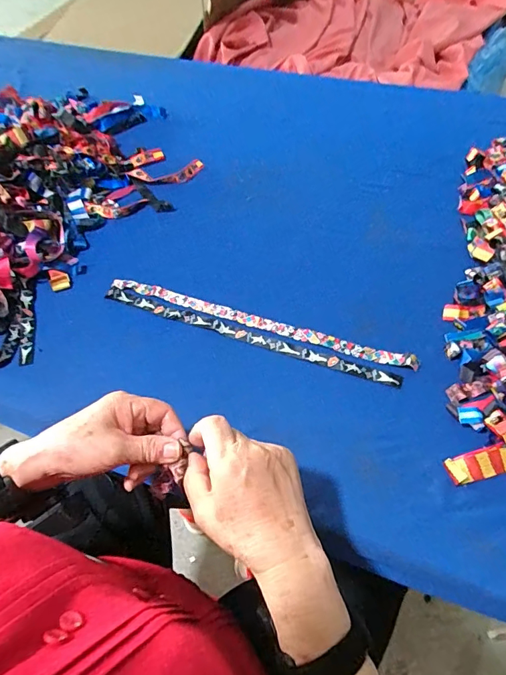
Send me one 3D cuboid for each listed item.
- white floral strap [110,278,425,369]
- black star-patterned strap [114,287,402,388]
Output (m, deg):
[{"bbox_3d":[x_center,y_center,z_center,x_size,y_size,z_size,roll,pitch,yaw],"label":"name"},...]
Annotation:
[{"bbox_3d":[0.001,-0.025,0.597,0.439,0.011,0.023,16,57,14],"label":"white floral strap"},{"bbox_3d":[-0.013,-0.006,0.585,0.422,0.008,0.022,17,57,15],"label":"black star-patterned strap"}]

